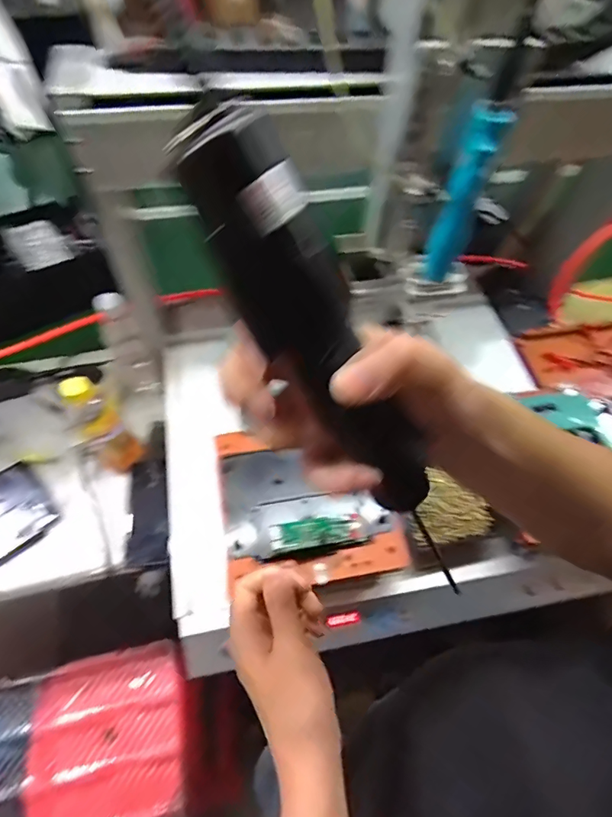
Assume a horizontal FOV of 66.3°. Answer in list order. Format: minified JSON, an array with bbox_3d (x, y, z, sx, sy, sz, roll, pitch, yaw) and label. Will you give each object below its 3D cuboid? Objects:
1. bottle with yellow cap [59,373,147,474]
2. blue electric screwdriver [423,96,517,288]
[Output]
[{"bbox_3d":[-0.307,0.029,0.714,0.066,0.205,0.069,-38,67,-23],"label":"bottle with yellow cap"},{"bbox_3d":[0.148,-0.193,0.448,0.031,0.171,0.025,8,58,2],"label":"blue electric screwdriver"}]

